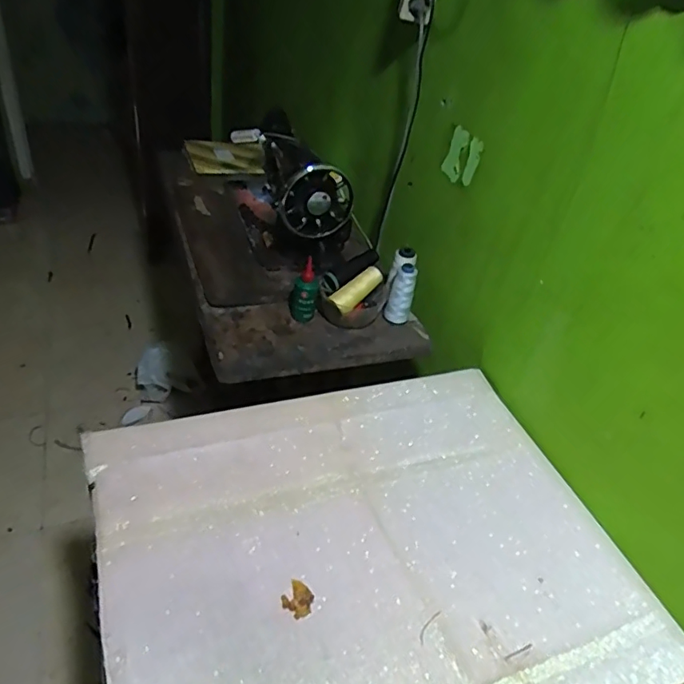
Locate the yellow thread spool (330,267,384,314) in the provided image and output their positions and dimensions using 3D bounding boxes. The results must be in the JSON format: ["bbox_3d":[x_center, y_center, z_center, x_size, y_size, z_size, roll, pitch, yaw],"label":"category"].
[{"bbox_3d":[0.029,-0.093,0.971,0.112,0.036,0.034,-40,57,-21],"label":"yellow thread spool"}]

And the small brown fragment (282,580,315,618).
[{"bbox_3d":[-0.047,0.280,0.594,0.036,0.004,0.033,30,45,25],"label":"small brown fragment"}]

